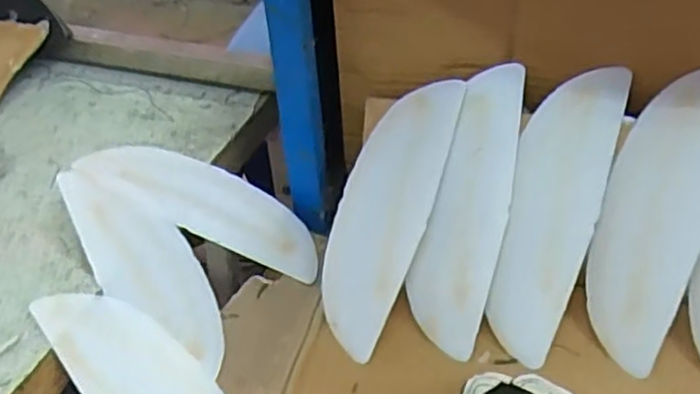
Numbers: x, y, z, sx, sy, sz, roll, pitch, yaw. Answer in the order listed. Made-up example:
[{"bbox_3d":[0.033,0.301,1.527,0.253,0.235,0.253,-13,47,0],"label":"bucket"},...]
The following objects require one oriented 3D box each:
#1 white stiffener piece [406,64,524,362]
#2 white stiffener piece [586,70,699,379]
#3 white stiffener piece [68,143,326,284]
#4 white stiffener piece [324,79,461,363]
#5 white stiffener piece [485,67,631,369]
[{"bbox_3d":[0.090,0.005,0.516,0.056,0.004,0.212,15,82,10],"label":"white stiffener piece"},{"bbox_3d":[0.212,0.011,0.485,0.069,0.210,0.011,18,3,24],"label":"white stiffener piece"},{"bbox_3d":[-0.117,0.003,0.582,0.208,0.004,0.077,24,41,3],"label":"white stiffener piece"},{"bbox_3d":[0.025,0.009,0.528,0.069,0.007,0.211,16,79,22],"label":"white stiffener piece"},{"bbox_3d":[0.146,0.009,0.506,0.062,0.013,0.212,15,85,21],"label":"white stiffener piece"}]

